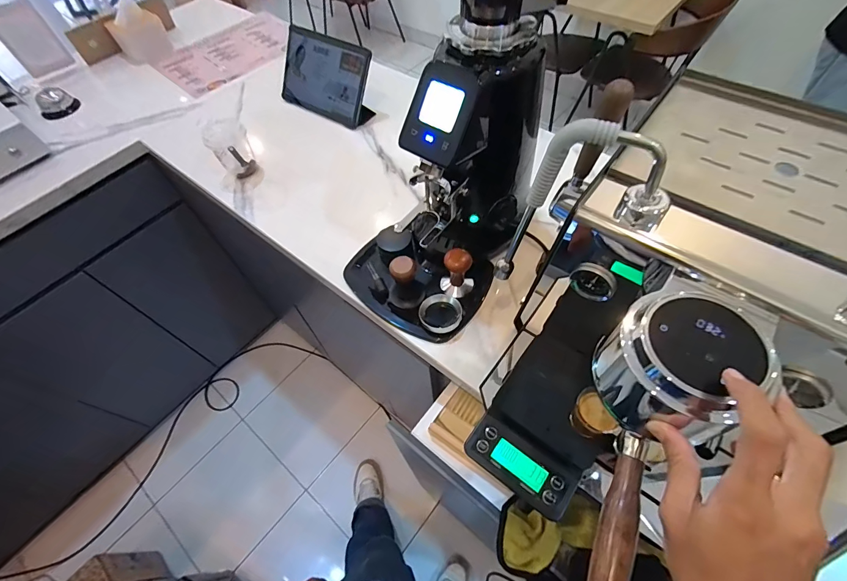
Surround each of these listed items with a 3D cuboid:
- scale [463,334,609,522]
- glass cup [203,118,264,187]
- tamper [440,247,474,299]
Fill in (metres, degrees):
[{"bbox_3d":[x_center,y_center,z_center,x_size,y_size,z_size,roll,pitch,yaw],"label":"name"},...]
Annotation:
[{"bbox_3d":[0.152,0.155,0.469,0.127,0.028,0.184,32,65,21],"label":"scale"},{"bbox_3d":[-0.390,-0.285,0.796,0.076,0.127,0.061,-33,62,-17],"label":"glass cup"},{"bbox_3d":[0.056,-0.034,0.643,0.055,0.076,0.058,-3,58,1],"label":"tamper"}]

